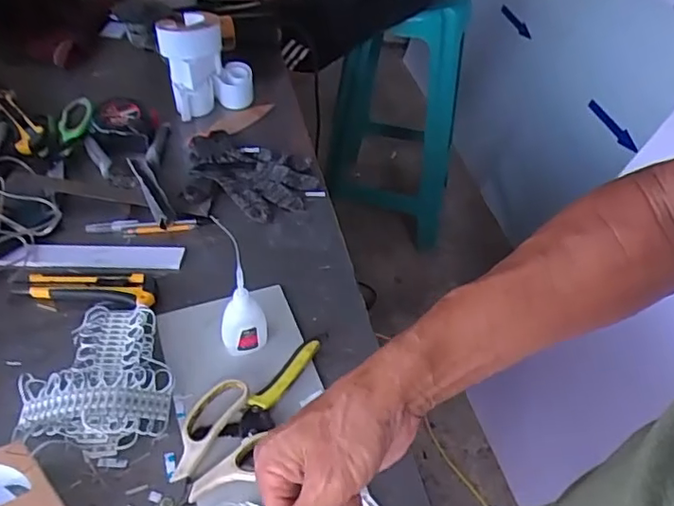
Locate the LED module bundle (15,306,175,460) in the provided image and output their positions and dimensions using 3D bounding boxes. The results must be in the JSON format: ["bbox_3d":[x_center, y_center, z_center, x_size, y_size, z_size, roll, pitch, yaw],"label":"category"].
[{"bbox_3d":[-0.225,0.112,0.549,0.127,0.030,0.147,-6,47,-9],"label":"LED module bundle"}]

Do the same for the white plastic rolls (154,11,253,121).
[{"bbox_3d":[-0.191,-0.277,0.862,0.128,0.116,0.087,-8,47,-14],"label":"white plastic rolls"}]

